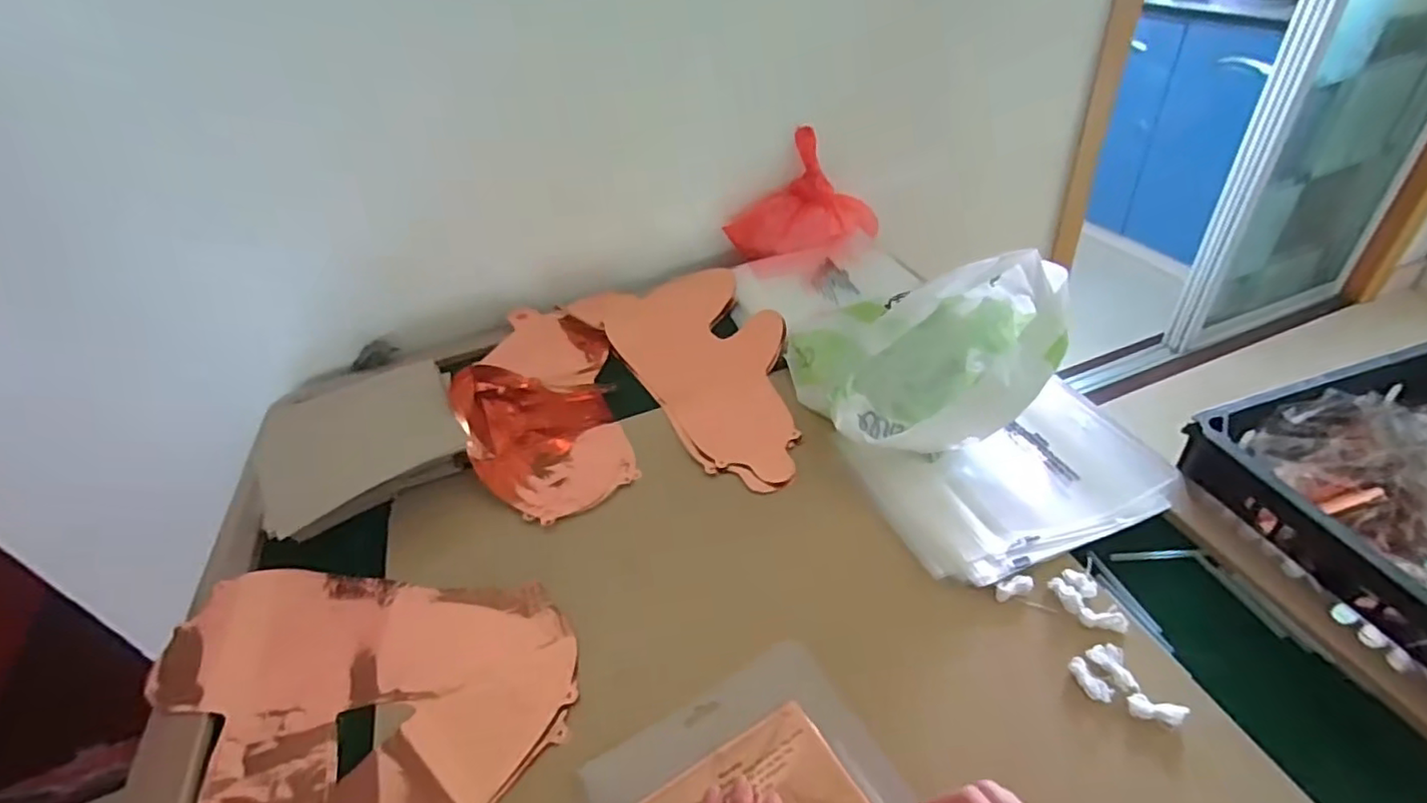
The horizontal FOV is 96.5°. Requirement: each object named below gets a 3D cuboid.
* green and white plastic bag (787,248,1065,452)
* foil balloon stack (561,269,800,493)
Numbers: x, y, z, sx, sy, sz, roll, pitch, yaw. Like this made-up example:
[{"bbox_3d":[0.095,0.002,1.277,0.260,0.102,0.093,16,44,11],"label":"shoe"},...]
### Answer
[{"bbox_3d":[0.221,-0.066,0.674,0.246,0.167,0.226,-16,40,-9],"label":"green and white plastic bag"},{"bbox_3d":[-0.002,-0.060,0.820,0.210,0.021,0.442,-25,44,-20],"label":"foil balloon stack"}]

